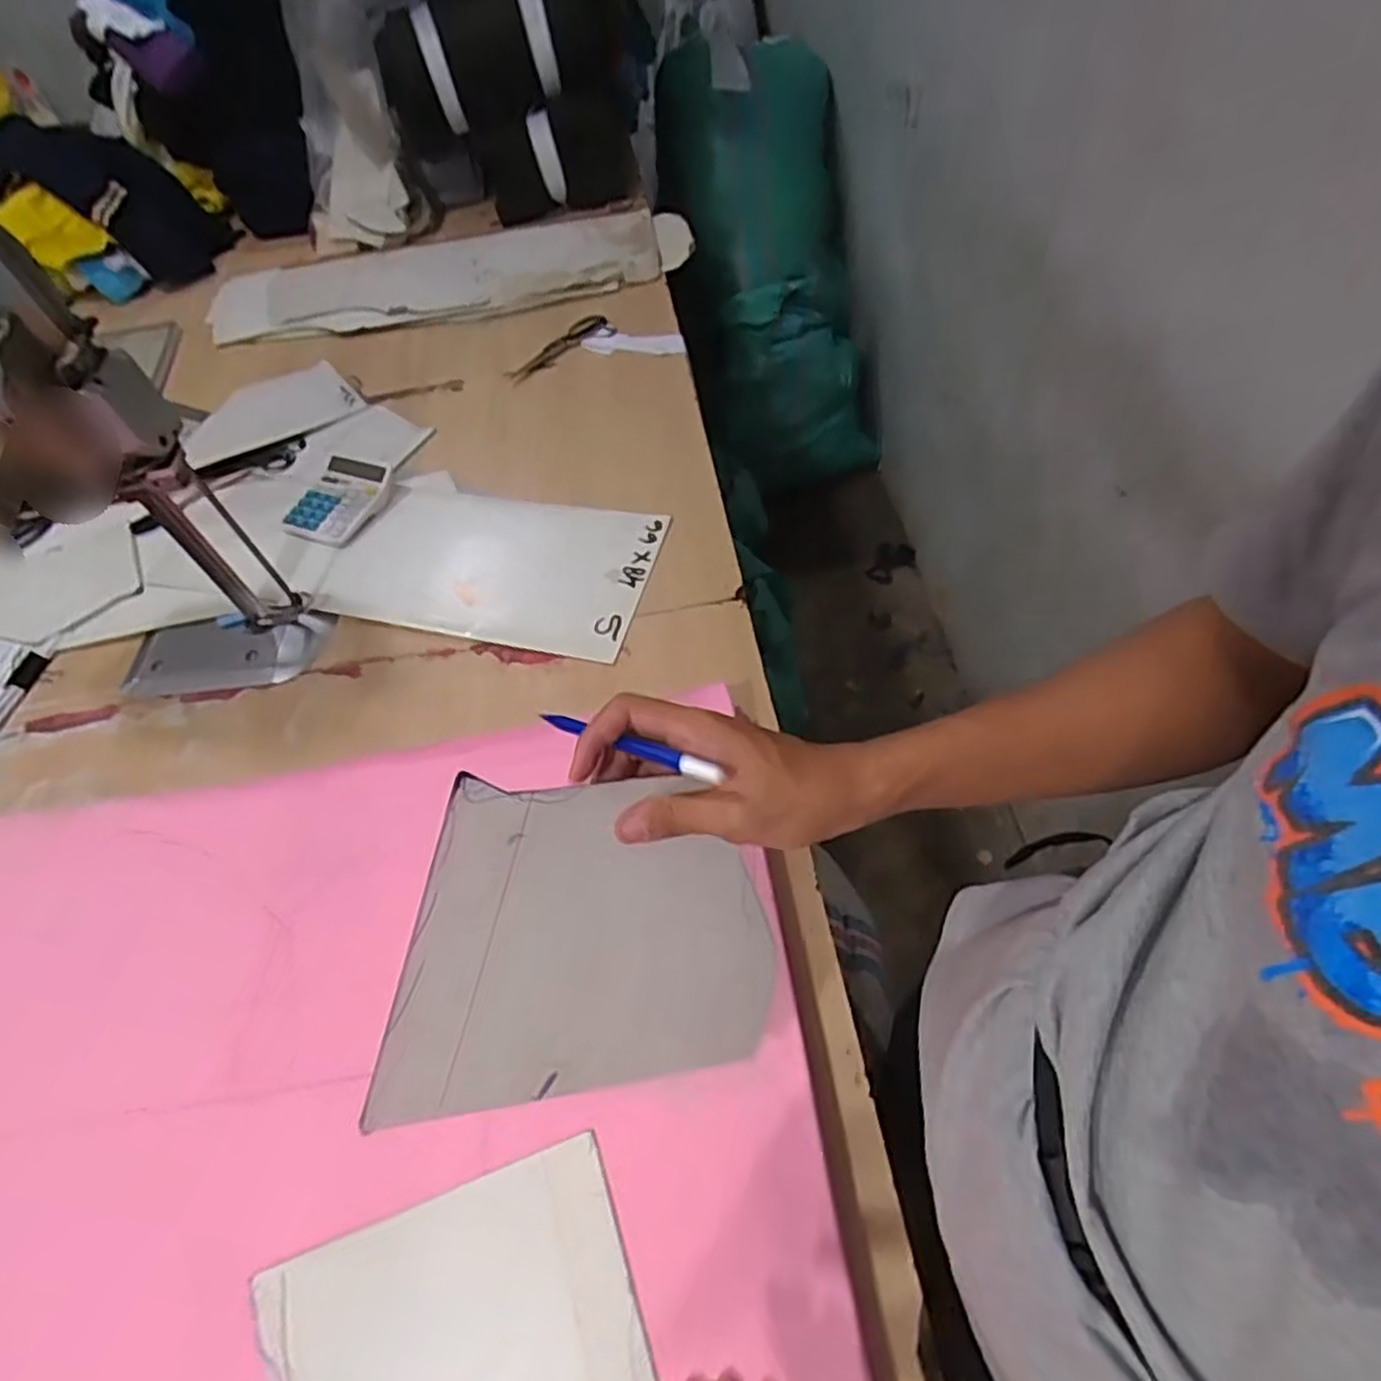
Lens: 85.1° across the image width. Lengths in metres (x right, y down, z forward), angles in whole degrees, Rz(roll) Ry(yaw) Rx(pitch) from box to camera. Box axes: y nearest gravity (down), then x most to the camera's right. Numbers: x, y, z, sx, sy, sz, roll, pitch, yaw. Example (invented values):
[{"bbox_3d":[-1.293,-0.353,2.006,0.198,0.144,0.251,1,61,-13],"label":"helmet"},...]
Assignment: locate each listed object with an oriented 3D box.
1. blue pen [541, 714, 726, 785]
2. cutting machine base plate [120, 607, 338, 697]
[{"bbox_3d":[-0.038,0.030,0.417,0.126,0.010,0.008,15,54,34],"label":"blue pen"},{"bbox_3d":[-0.579,-0.049,0.946,0.246,0.015,0.108,-4,55,-2],"label":"cutting machine base plate"}]

